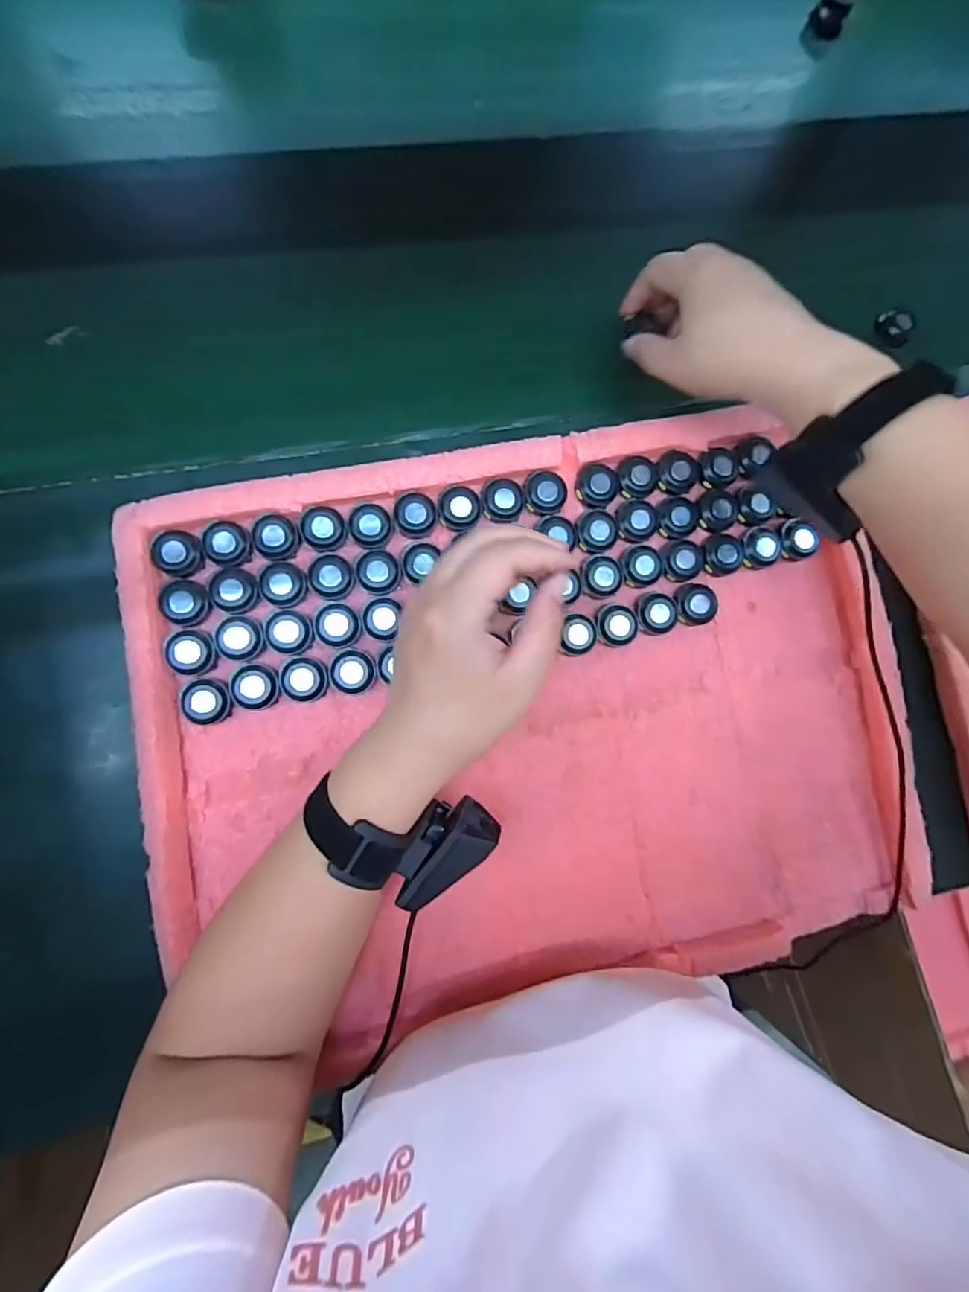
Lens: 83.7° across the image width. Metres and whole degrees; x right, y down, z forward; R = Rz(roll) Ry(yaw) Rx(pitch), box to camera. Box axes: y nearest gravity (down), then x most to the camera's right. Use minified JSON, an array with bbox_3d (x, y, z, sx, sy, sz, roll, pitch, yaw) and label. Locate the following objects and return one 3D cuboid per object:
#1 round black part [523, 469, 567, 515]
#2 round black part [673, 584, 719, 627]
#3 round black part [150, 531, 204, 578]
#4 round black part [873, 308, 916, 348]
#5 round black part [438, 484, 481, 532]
[{"bbox_3d":[0.042,-0.107,0.375,0.030,0.008,0.029,1,83,-7],"label":"round black part"},{"bbox_3d":[0.149,-0.029,0.384,0.029,0.014,0.028,3,83,-6],"label":"round black part"},{"bbox_3d":[-0.194,-0.058,0.342,0.030,0.009,0.027,11,82,-5],"label":"round black part"},{"bbox_3d":[0.339,-0.264,0.448,0.018,0.021,0.030,-40,89,-9],"label":"round black part"},{"bbox_3d":[-0.017,-0.093,0.365,0.027,0.005,0.032,9,83,-6],"label":"round black part"}]

